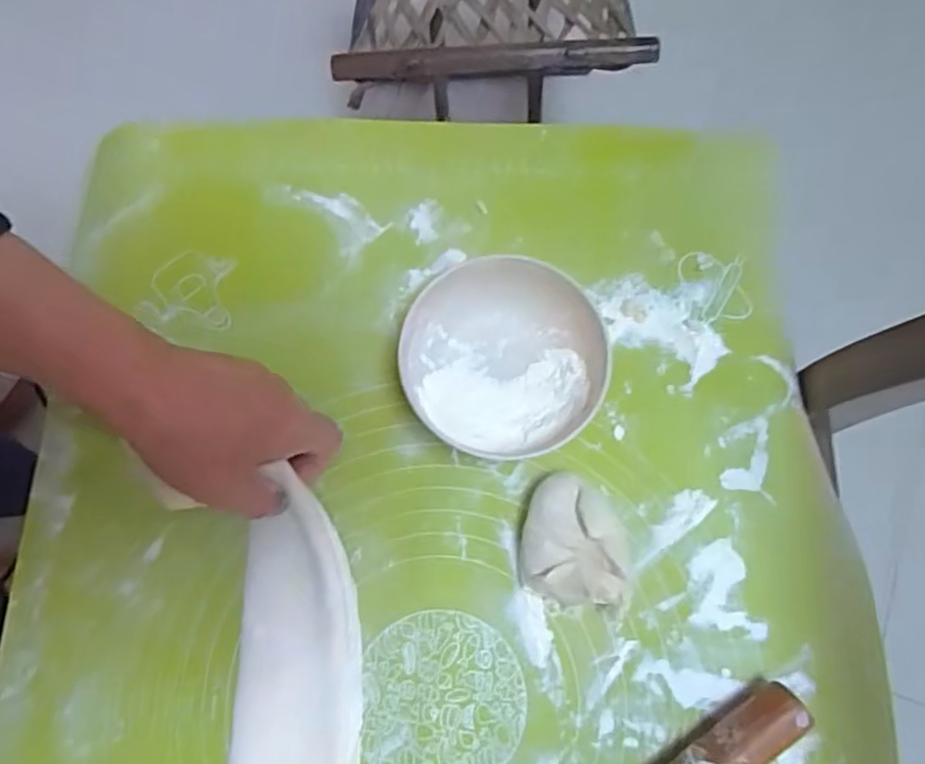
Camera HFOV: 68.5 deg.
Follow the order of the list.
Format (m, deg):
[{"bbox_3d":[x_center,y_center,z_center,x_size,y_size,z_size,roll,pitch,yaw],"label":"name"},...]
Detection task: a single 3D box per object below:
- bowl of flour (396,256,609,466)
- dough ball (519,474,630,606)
[{"bbox_3d":[0.024,-0.011,0.384,0.110,0.054,0.100,0,77,0],"label":"bowl of flour"},{"bbox_3d":[0.059,0.087,0.371,0.053,0.039,0.067,3,77,1],"label":"dough ball"}]

